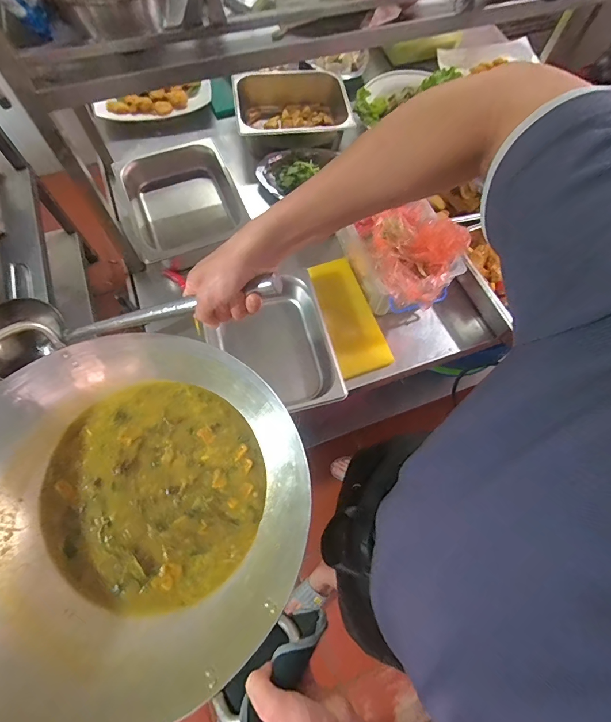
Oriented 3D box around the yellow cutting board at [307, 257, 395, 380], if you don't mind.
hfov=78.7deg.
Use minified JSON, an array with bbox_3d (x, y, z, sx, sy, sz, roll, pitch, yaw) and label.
[{"bbox_3d":[0.103,-0.106,0.890,0.118,0.025,0.280,-22,87,-11],"label":"yellow cutting board"}]

